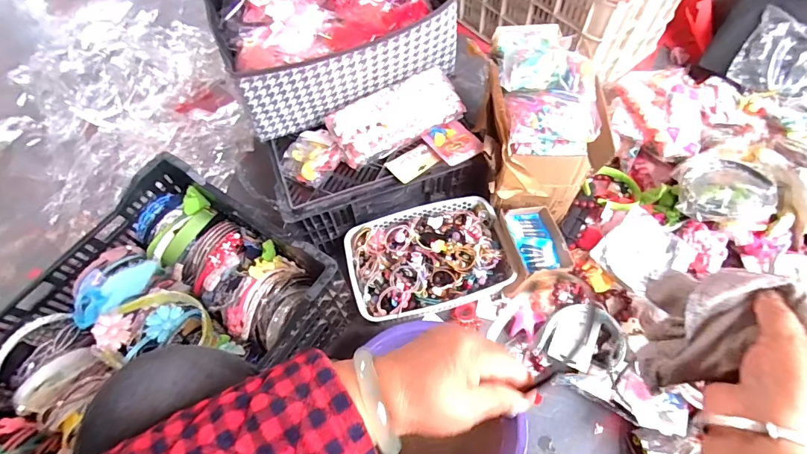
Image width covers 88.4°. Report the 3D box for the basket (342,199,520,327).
[{"bbox_3d":[0.045,0.057,0.791,0.291,0.083,0.198,-18,63,-7],"label":"basket"}]

